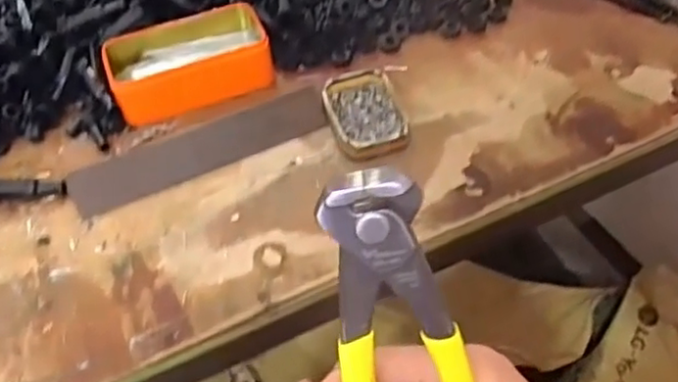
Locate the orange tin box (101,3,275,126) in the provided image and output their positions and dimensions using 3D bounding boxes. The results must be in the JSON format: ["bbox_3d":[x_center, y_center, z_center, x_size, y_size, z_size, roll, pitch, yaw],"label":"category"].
[{"bbox_3d":[-0.138,-0.119,0.629,0.145,0.047,0.086,-15,49,-8],"label":"orange tin box"}]

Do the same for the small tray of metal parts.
[{"bbox_3d":[0.022,-0.066,0.576,0.063,0.020,0.090,-10,49,-4],"label":"small tray of metal parts"}]

